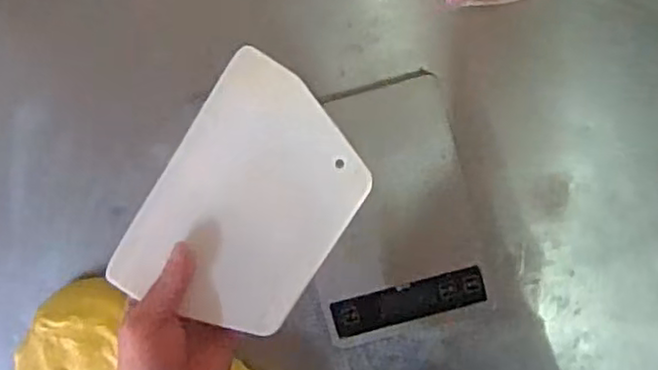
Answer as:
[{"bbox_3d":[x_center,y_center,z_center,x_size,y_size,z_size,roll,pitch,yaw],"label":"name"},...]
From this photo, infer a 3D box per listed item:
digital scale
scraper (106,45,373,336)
[{"bbox_3d":[0.055,0.027,0.649,0.157,0.023,0.233,-16,96,4],"label":"digital scale"},{"bbox_3d":[-0.055,0.015,0.481,0.124,0.009,0.181,32,96,-1],"label":"scraper"}]

